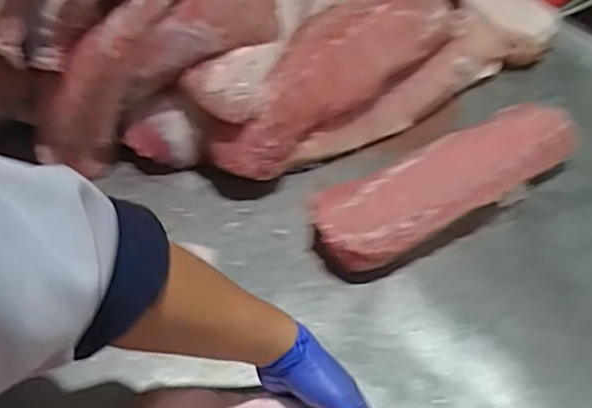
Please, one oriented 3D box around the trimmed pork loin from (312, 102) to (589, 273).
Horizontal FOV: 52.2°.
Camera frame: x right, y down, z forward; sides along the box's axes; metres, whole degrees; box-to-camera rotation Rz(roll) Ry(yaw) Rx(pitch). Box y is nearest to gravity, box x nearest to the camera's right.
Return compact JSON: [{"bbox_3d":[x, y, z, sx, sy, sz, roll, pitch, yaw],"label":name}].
[{"bbox_3d":[0.201,-0.029,0.799,0.397,0.060,0.123,-25,56,-20],"label":"trimmed pork loin"}]

